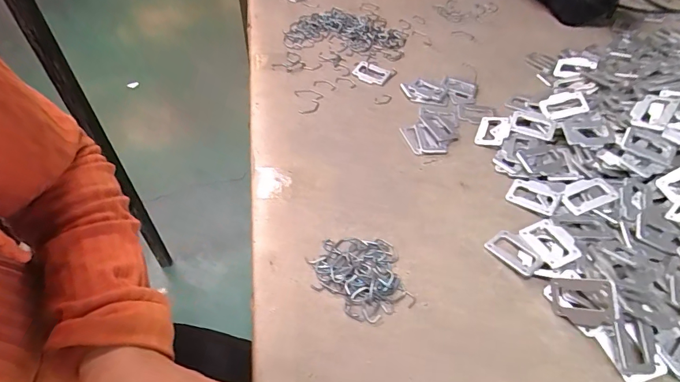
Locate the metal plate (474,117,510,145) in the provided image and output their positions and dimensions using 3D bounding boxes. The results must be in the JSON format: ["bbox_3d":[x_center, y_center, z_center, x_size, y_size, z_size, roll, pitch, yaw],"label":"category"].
[{"bbox_3d":[0.194,-0.076,0.502,0.037,0.005,0.051,12,54,26],"label":"metal plate"}]

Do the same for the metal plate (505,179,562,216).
[{"bbox_3d":[0.211,0.007,0.435,0.050,0.008,0.033,30,55,21],"label":"metal plate"}]

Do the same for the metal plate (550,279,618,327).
[{"bbox_3d":[0.208,0.096,0.338,0.008,0.052,0.039,7,77,-36],"label":"metal plate"}]

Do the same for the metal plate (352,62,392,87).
[{"bbox_3d":[0.046,-0.173,0.581,0.050,0.004,0.040,22,52,16],"label":"metal plate"}]

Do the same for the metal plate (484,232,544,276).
[{"bbox_3d":[0.172,0.059,0.389,0.031,0.004,0.050,-40,58,-19],"label":"metal plate"}]

